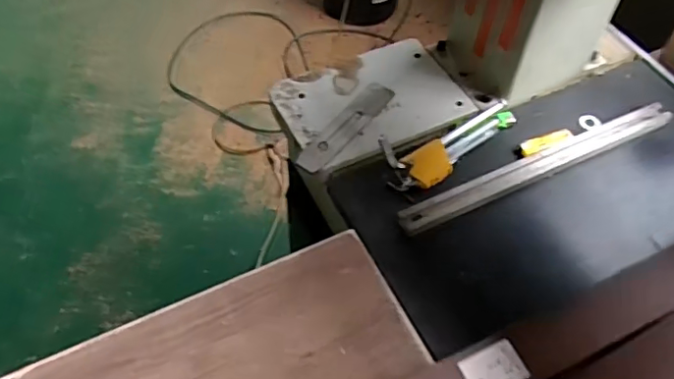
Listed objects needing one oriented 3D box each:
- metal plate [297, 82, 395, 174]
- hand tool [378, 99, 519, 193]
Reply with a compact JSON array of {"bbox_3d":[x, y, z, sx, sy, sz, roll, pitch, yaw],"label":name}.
[{"bbox_3d":[0.015,-0.084,0.780,0.040,0.004,0.177,30,61,20],"label":"metal plate"},{"bbox_3d":[0.154,-0.067,0.738,0.216,0.052,0.065,-28,60,-18],"label":"hand tool"}]

